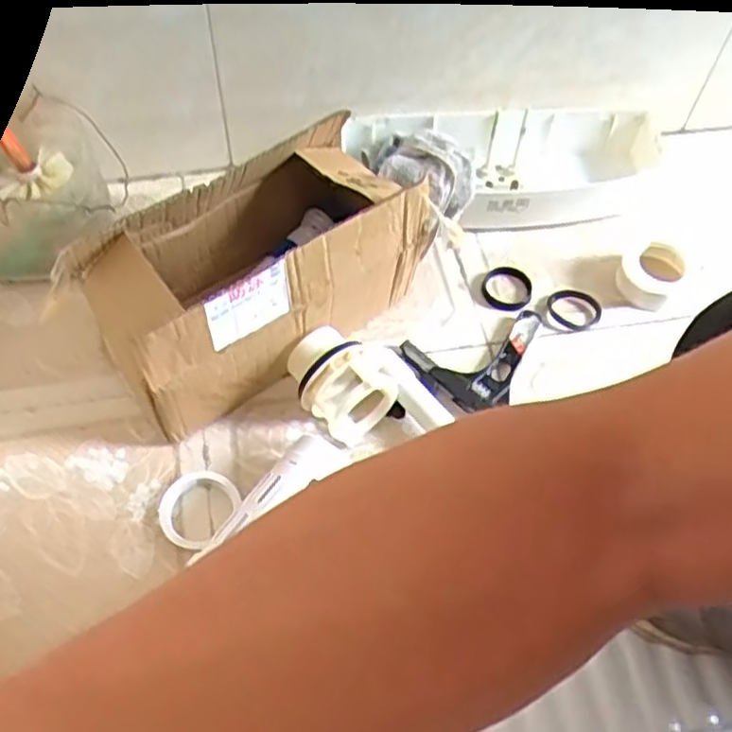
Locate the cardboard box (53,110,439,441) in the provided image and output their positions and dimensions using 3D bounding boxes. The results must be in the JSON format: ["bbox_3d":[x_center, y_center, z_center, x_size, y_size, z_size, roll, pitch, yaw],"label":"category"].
[{"bbox_3d":[-0.105,-0.089,0.707,0.296,0.179,0.160,-34,66,-23],"label":"cardboard box"}]

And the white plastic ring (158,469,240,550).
[{"bbox_3d":[-0.150,0.128,0.665,0.070,0.014,0.070,2,58,-3],"label":"white plastic ring"}]

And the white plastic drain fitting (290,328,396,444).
[{"bbox_3d":[-0.022,0.013,0.705,0.089,0.083,0.093,-25,63,-18],"label":"white plastic drain fitting"}]

